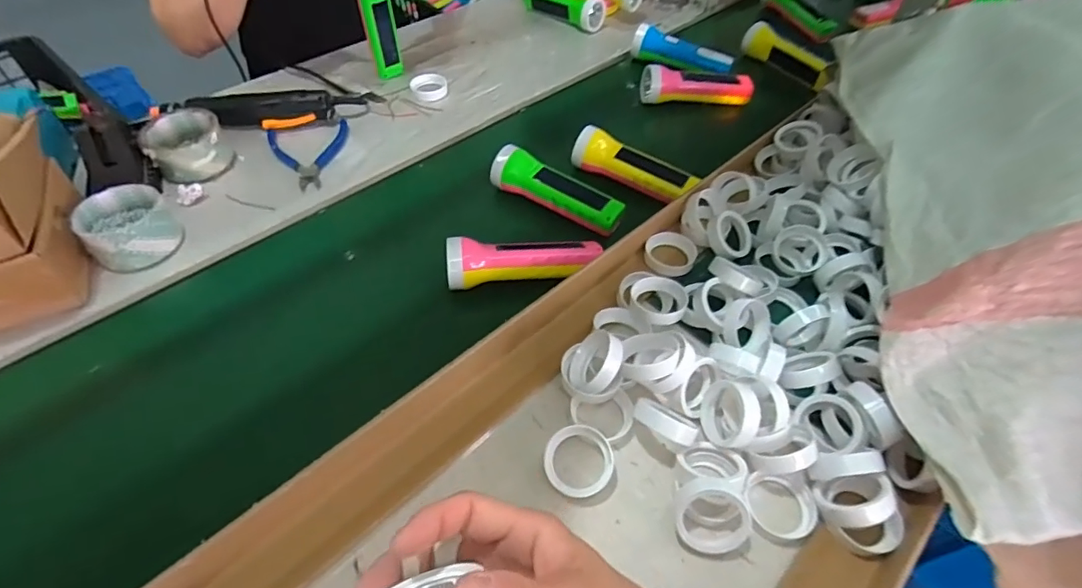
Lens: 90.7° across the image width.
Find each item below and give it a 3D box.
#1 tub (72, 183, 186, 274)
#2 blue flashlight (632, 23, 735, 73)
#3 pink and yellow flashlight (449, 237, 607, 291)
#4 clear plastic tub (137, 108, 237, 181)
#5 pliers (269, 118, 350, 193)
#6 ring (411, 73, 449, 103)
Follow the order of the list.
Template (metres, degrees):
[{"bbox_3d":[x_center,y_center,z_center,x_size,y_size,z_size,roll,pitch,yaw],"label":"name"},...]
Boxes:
[{"bbox_3d":[-0.434,-0.070,0.568,0.086,0.049,0.082,38,58,25],"label":"tub"},{"bbox_3d":[0.223,-0.381,0.849,0.159,0.042,0.052,28,55,19],"label":"blue flashlight"},{"bbox_3d":[-0.018,-0.033,0.549,0.152,0.046,0.049,-3,51,-5],"label":"pink and yellow flashlight"},{"bbox_3d":[-0.437,-0.184,0.662,0.088,0.045,0.085,1,50,-1],"label":"clear plastic tub"},{"bbox_3d":[-0.299,-0.182,0.690,0.100,0.010,0.139,-13,52,-12],"label":"pliers"},{"bbox_3d":[-0.167,-0.310,0.799,0.051,0.013,0.060,-18,54,-17],"label":"ring"}]

